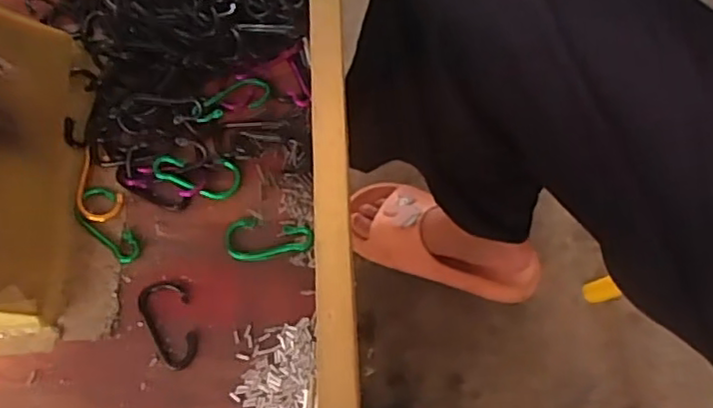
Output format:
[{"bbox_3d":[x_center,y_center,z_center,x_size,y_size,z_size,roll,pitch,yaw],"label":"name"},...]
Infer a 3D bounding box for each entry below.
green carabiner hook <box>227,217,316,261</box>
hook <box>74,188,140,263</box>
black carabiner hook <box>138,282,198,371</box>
[{"bbox_3d":[-0.044,0.016,0.324,0.042,0.004,0.022,-5,69,1],"label":"green carabiner hook"},{"bbox_3d":[-0.128,0.011,0.326,0.021,0.005,0.045,-27,74,-15],"label":"hook"},{"bbox_3d":[-0.089,0.057,0.308,0.024,0.004,0.044,-28,71,-7],"label":"black carabiner hook"}]

